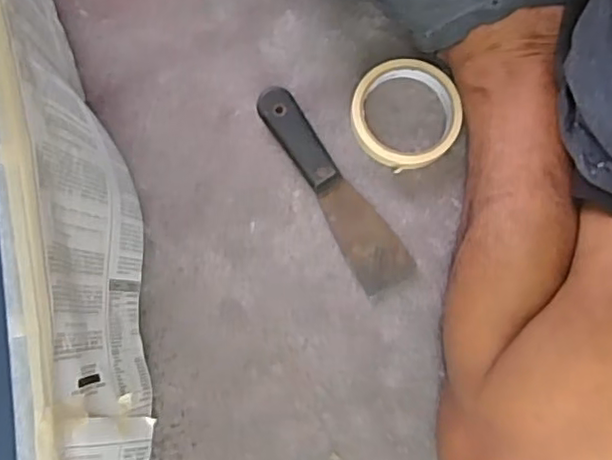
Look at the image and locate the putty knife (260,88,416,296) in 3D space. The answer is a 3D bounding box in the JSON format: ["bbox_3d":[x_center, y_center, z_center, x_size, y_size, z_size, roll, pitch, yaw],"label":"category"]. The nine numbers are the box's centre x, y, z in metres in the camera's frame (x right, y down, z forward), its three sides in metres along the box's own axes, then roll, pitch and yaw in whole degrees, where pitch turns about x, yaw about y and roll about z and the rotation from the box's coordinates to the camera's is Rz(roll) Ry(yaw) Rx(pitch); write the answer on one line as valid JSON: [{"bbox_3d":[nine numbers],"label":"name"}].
[{"bbox_3d":[0.024,-0.038,0.537,0.046,0.015,0.194,-31,81,-6],"label":"putty knife"}]

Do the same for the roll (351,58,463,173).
[{"bbox_3d":[0.087,-0.100,0.547,0.093,0.020,0.096,0,79,-1],"label":"roll"}]

